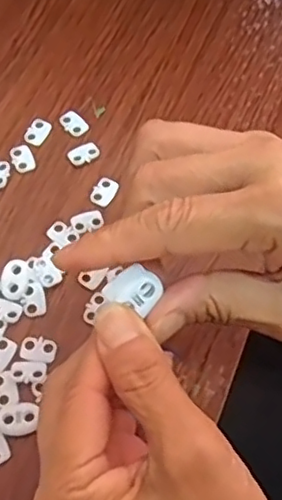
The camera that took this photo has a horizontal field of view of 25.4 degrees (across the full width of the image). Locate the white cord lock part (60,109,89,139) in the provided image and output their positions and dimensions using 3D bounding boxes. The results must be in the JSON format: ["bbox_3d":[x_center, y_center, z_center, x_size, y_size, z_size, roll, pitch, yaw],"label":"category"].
[{"bbox_3d":[-0.043,-0.081,0.400,0.021,0.004,0.014,40,67,16],"label":"white cord lock part"}]

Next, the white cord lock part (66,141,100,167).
[{"bbox_3d":[-0.036,-0.060,0.388,0.019,0.004,0.013,-24,67,-15],"label":"white cord lock part"}]

